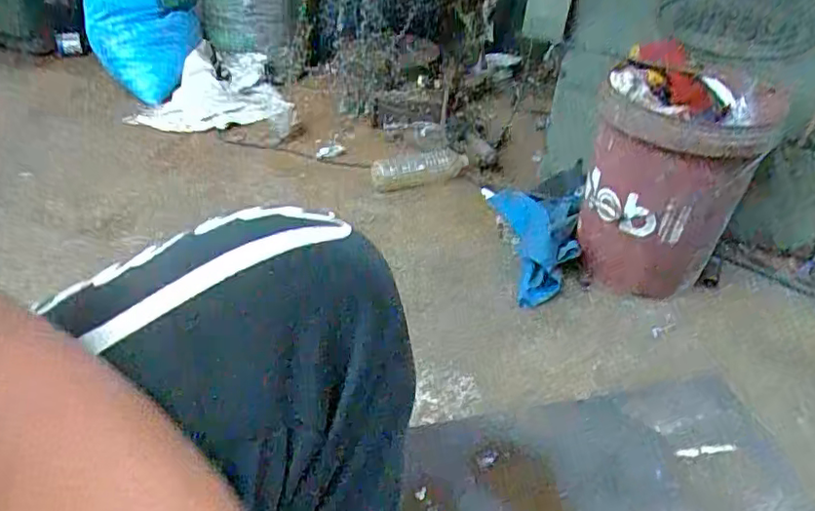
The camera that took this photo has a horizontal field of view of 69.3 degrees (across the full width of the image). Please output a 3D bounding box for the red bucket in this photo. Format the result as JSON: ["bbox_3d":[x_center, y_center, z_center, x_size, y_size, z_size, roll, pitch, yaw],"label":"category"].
[{"bbox_3d":[0.496,-0.153,1.168,0.274,0.390,0.293,11,40,10],"label":"red bucket"}]

